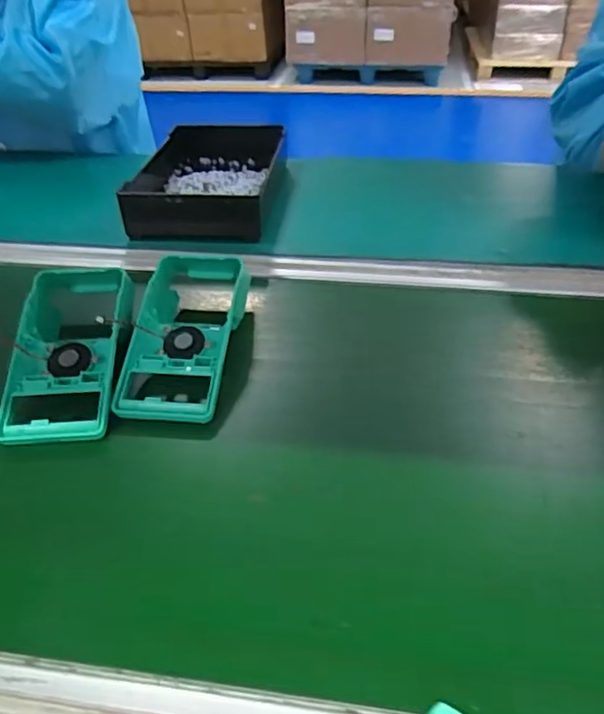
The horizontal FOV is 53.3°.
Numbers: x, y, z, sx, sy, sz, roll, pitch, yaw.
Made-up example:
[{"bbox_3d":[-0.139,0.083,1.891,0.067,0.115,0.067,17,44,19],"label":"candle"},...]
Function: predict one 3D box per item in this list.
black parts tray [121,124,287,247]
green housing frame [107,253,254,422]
[{"bbox_3d":[-0.118,-0.227,0.773,0.175,0.059,0.263,1,38,5],"label":"black parts tray"},{"bbox_3d":[-0.097,-0.025,0.520,0.084,0.044,0.185,1,50,4],"label":"green housing frame"}]

